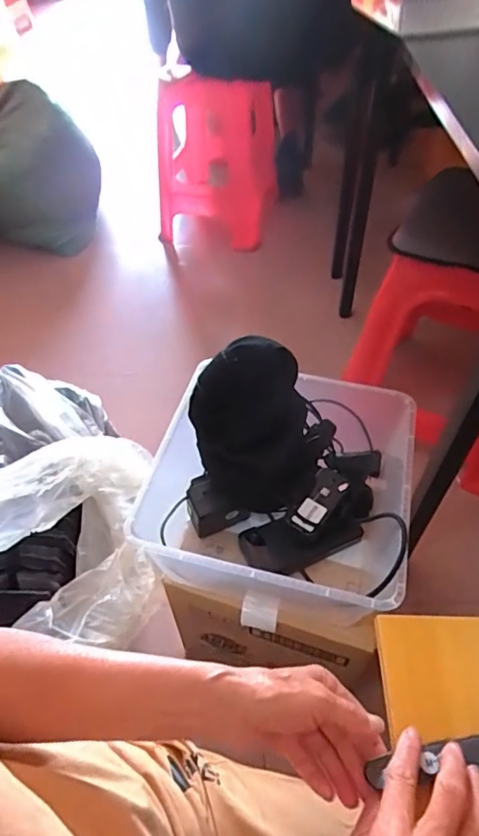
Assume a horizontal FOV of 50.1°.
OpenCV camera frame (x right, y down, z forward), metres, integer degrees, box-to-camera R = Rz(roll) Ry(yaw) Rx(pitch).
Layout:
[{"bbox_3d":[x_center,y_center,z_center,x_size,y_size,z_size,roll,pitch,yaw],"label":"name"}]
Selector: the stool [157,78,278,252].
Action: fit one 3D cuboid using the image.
[{"bbox_3d":[-0.070,-0.839,1.721,0.355,0.441,0.411,3,51,5],"label":"stool"}]

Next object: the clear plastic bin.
[{"bbox_3d":[0.055,0.098,0.672,0.299,0.155,0.298,10,52,11],"label":"clear plastic bin"}]

